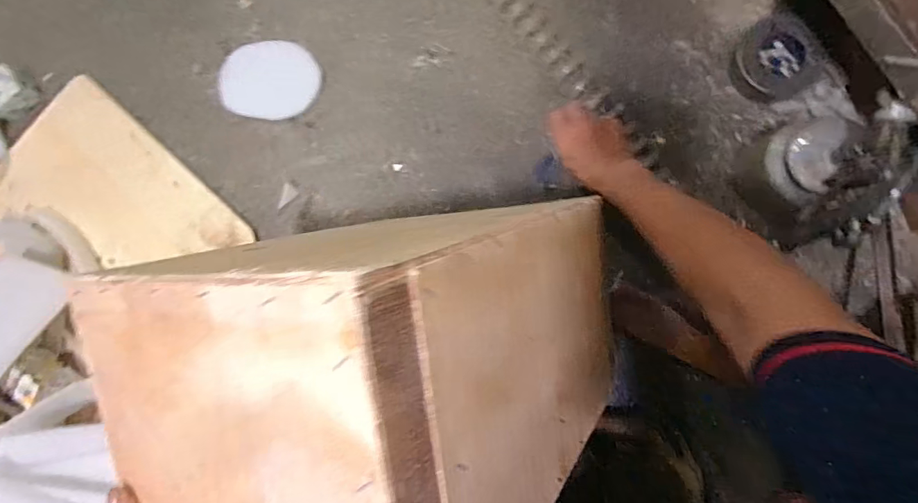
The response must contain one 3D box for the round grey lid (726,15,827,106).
[{"bbox_3d":[0.414,-0.253,0.560,0.103,0.018,0.103,-1,86,7],"label":"round grey lid"}]

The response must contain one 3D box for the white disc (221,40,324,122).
[{"bbox_3d":[-0.299,-0.271,0.669,0.157,0.018,0.125,8,87,8],"label":"white disc"}]

